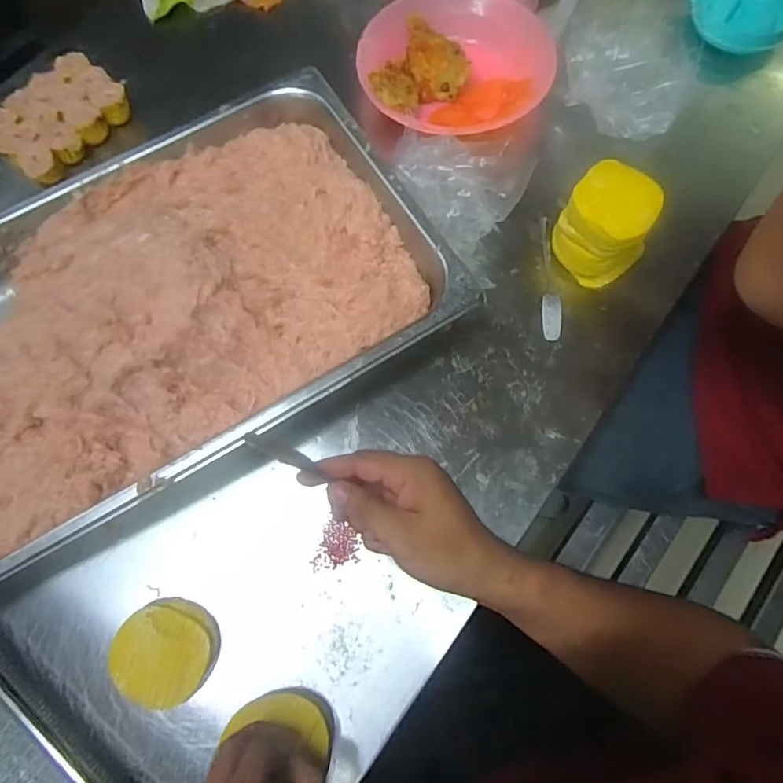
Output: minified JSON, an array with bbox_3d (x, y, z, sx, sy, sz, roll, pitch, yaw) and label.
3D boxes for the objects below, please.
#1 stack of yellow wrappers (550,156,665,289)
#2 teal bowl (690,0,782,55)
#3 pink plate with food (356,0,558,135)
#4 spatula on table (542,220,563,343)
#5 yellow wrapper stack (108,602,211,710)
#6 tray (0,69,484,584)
[{"bbox_3d":[0.206,-0.159,0.521,0.078,0.083,0.078,-41,75,-11],"label":"stack of yellow wrappers"},{"bbox_3d":[0.418,-0.456,0.644,0.087,0.045,0.126,-39,75,-10],"label":"teal bowl"},{"bbox_3d":[0.072,-0.378,0.615,0.219,0.046,0.191,-14,72,-3],"label":"pink plate with food"},{"bbox_3d":[0.160,-0.118,0.542,0.018,0.010,0.139,1,72,2],"label":"spatula on table"},{"bbox_3d":[-0.190,0.217,0.436,0.074,0.016,0.072,22,74,8],"label":"yellow wrapper stack"},{"bbox_3d":[-0.222,-0.074,0.502,0.524,0.068,0.327,-31,74,-8],"label":"tray"}]

